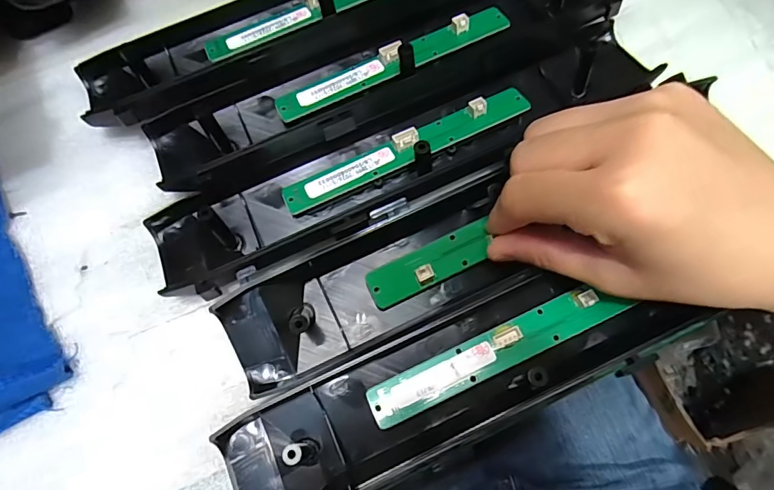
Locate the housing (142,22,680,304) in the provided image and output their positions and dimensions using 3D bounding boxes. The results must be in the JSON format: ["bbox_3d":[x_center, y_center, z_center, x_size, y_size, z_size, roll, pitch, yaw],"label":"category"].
[{"bbox_3d":[0.012,-0.049,0.239,0.271,0.023,0.062,-23,76,-6],"label":"housing"}]

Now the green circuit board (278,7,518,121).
[{"bbox_3d":[0.004,-0.101,0.256,0.137,0.011,0.018,-26,77,-7],"label":"green circuit board"}]

